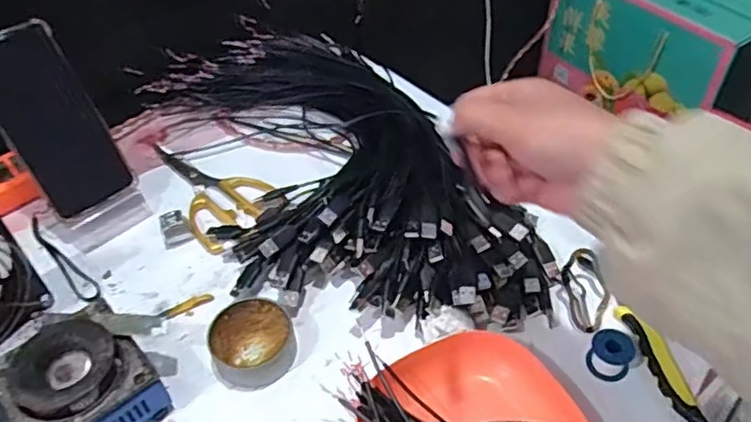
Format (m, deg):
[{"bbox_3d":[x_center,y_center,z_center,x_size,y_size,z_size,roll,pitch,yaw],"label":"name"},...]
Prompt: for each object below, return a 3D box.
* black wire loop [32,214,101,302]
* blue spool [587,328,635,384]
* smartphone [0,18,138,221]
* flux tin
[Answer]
[{"bbox_3d":[-0.284,0.043,0.571,0.017,0.013,0.125,-36,56,-27],"label":"black wire loop"},{"bbox_3d":[0.173,0.106,0.465,0.029,0.031,0.026,26,53,24],"label":"blue spool"},{"bbox_3d":[-0.287,-0.078,0.563,0.076,0.167,0.008,-35,23,-27],"label":"smartphone"},{"bbox_3d":[-0.095,0.102,0.491,0.063,0.025,0.062,-1,47,1],"label":"flux tin"}]

